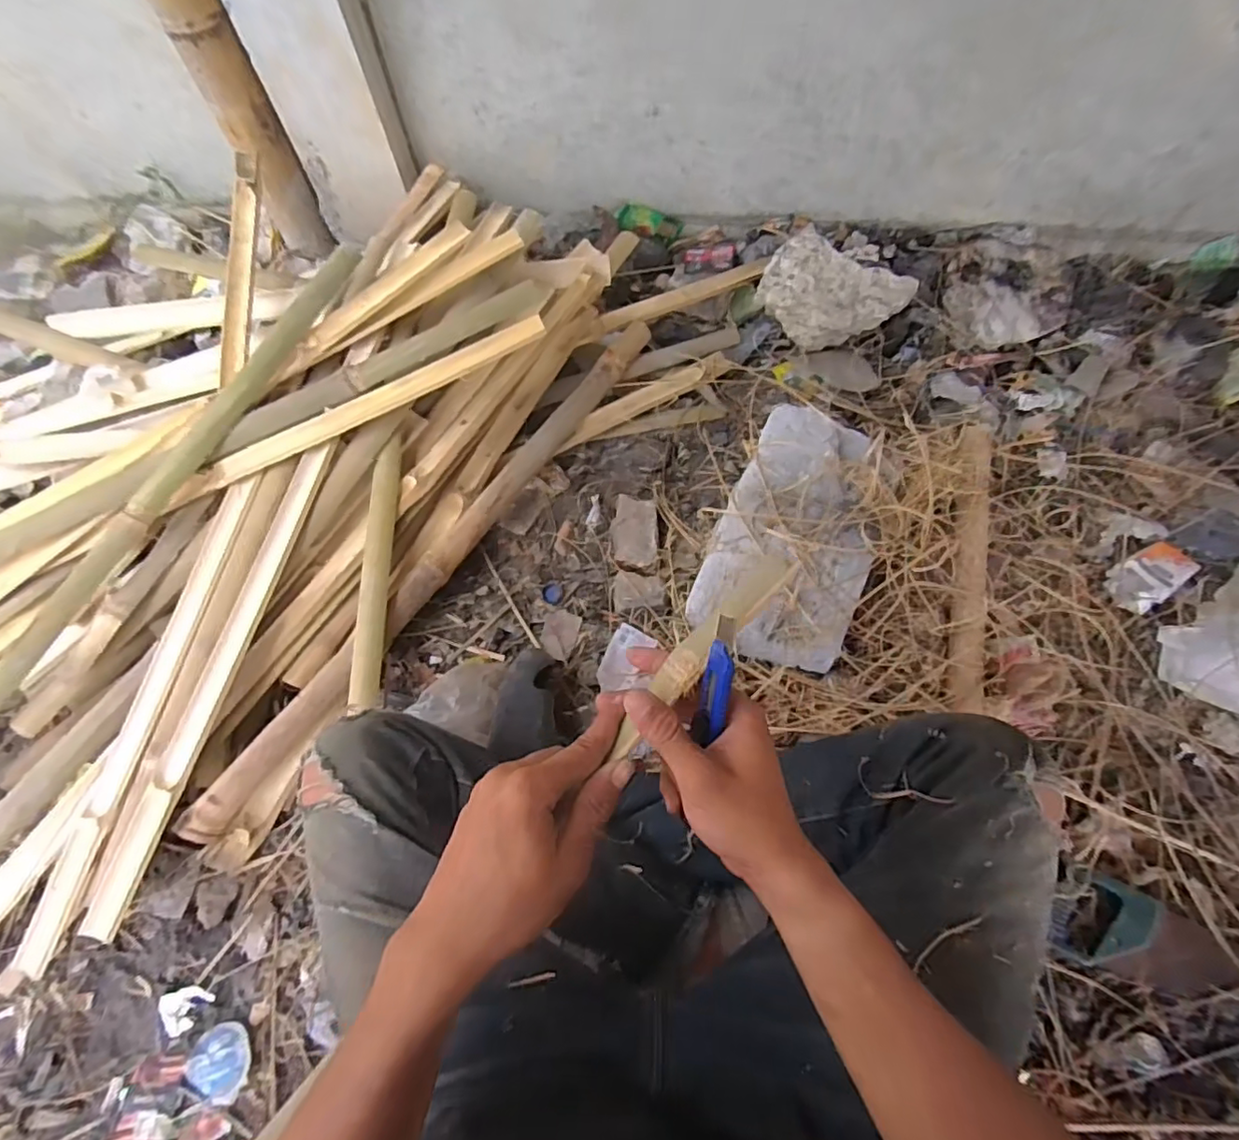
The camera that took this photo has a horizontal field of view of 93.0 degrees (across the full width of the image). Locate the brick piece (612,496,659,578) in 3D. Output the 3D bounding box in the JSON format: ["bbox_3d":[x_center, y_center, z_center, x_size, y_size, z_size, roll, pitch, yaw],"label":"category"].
[{"bbox_3d":[0.024,-0.053,0.863,0.066,0.023,0.117,2,65,3],"label":"brick piece"}]

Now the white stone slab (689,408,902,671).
[{"bbox_3d":[0.239,-0.060,0.786,0.195,0.076,0.352,21,70,9],"label":"white stone slab"}]

